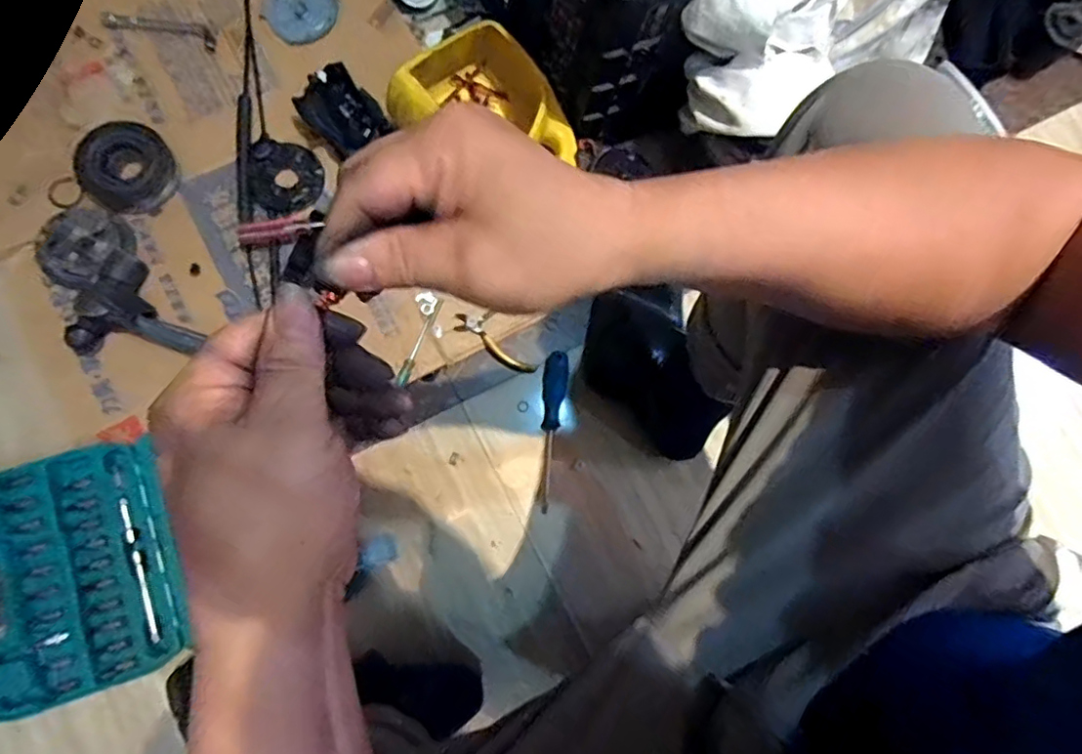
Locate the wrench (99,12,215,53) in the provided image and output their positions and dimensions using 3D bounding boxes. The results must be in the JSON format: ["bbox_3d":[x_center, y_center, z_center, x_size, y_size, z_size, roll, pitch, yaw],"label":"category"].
[{"bbox_3d":[-0.506,-0.463,0.781,0.145,0.015,0.034,11,78,1],"label":"wrench"}]

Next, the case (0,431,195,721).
[{"bbox_3d":[-0.525,0.218,0.647,0.231,0.030,0.250,-17,79,-5],"label":"case"}]

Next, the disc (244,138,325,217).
[{"bbox_3d":[-0.328,-0.257,0.752,0.092,0.015,0.109,-3,78,-2],"label":"disc"}]

